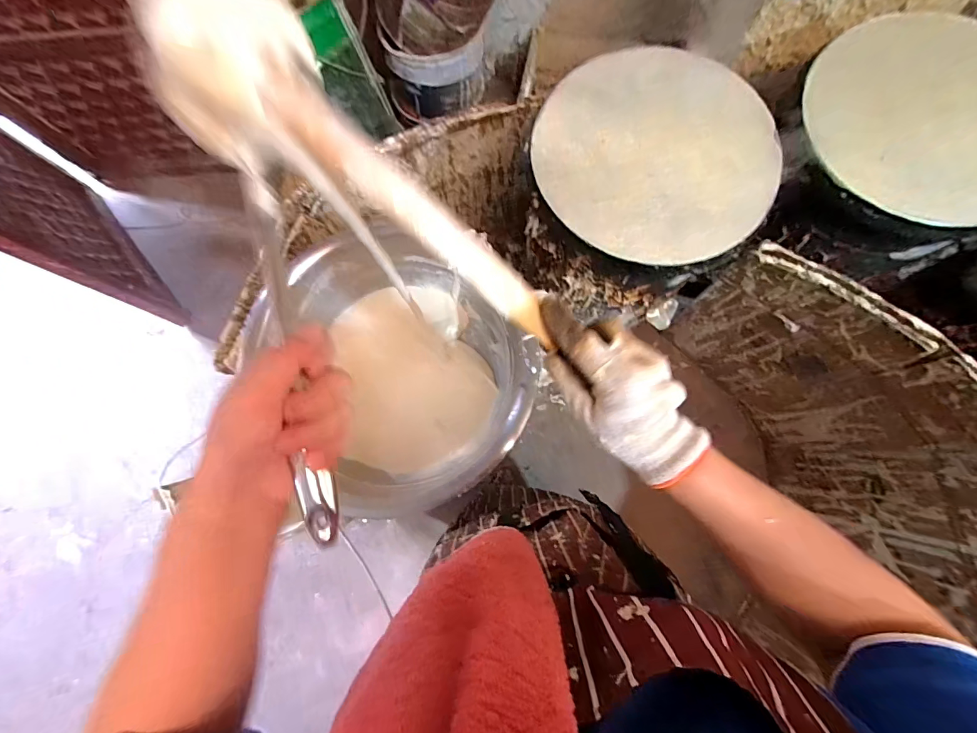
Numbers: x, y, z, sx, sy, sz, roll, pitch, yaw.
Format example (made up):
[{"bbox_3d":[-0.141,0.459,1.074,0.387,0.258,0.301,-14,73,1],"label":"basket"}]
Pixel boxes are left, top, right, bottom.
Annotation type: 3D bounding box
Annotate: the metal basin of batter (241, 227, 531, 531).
[{"bbox_3d":[-0.176,-0.015,0.791,0.445,0.137,0.521,-38,80,-6],"label":"metal basin of batter"}]

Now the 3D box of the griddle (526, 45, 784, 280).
[{"bbox_3d":[0.262,-0.334,0.666,0.374,0.036,0.366,0,78,1],"label":"griddle"}]

